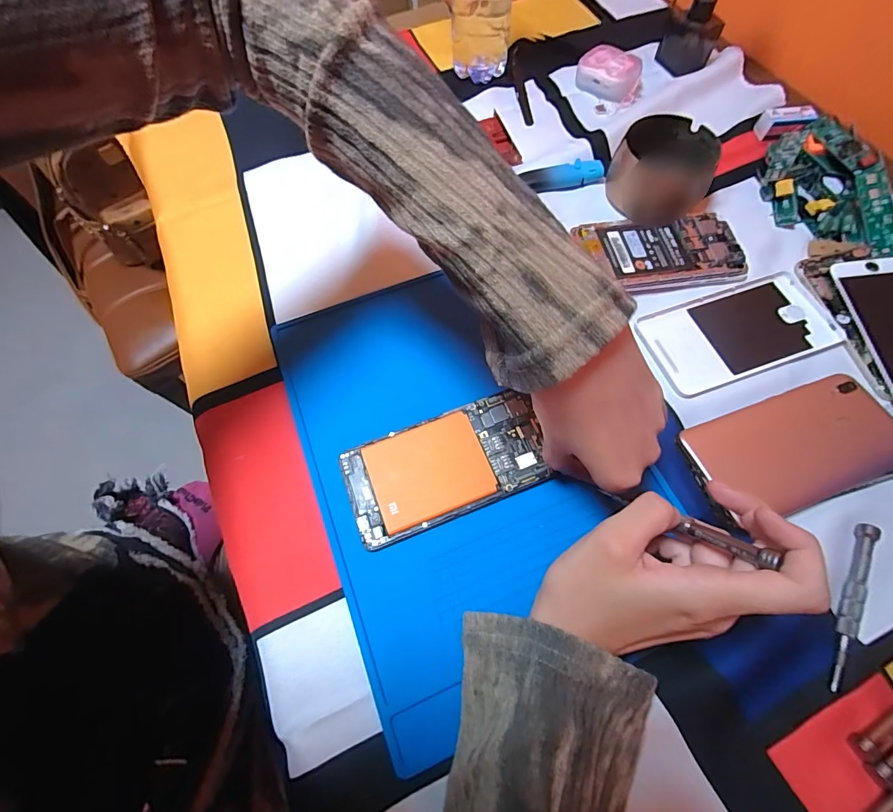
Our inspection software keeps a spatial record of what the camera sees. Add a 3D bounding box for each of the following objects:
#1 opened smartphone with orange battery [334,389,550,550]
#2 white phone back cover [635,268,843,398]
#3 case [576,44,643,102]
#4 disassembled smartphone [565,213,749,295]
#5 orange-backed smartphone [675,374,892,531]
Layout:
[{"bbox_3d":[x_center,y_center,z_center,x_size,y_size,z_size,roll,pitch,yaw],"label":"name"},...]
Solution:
[{"bbox_3d":[0.000,0.041,0.287,0.139,0.012,0.071,-21,67,-7],"label":"opened smartphone with orange battery"},{"bbox_3d":[0.239,-0.060,0.334,0.151,0.007,0.078,-18,67,-6],"label":"white phone back cover"},{"bbox_3d":[0.181,-0.373,0.457,0.068,0.033,0.040,33,71,15],"label":"case"},{"bbox_3d":[0.187,-0.133,0.357,0.134,0.018,0.072,-9,66,-2],"label":"disassembled smartphone"},{"bbox_3d":[0.247,0.030,0.287,0.147,0.008,0.077,-18,67,-6],"label":"orange-backed smartphone"}]

